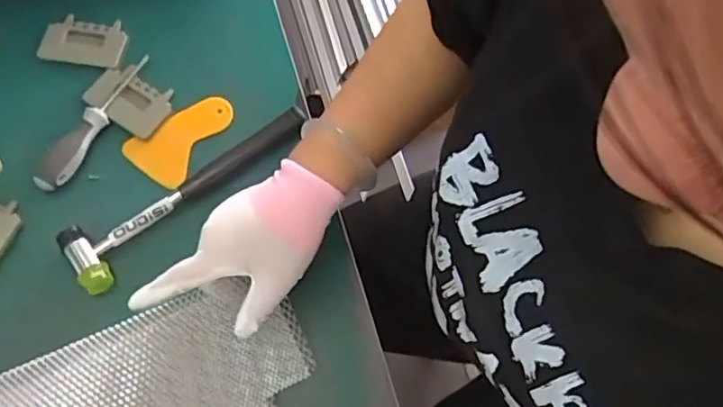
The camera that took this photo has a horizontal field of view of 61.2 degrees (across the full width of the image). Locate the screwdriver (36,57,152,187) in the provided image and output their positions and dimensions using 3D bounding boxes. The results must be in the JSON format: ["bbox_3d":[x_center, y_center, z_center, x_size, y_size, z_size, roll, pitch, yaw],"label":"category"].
[{"bbox_3d":[-0.257,-0.080,0.586,0.031,0.020,0.157,22,72,10],"label":"screwdriver"}]

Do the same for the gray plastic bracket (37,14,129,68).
[{"bbox_3d":[-0.285,-0.168,0.627,0.086,0.008,0.049,9,71,6],"label":"gray plastic bracket"}]

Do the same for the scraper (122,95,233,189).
[{"bbox_3d":[-0.169,-0.059,0.591,0.106,0.005,0.062,-33,82,-7],"label":"scraper"}]

